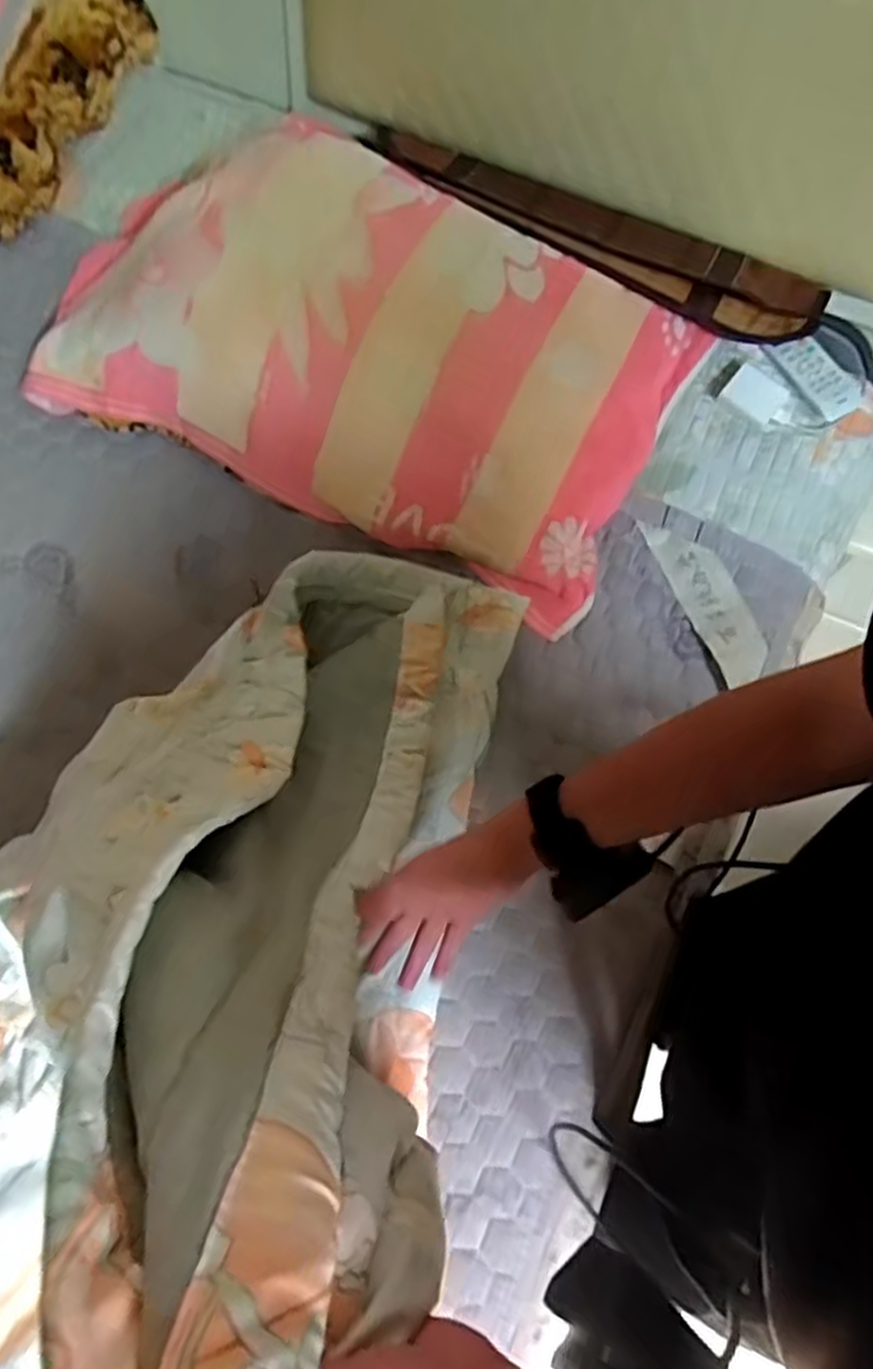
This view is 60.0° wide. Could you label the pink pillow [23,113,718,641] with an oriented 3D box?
[{"bbox_3d":[-0.079,-0.349,0.790,0.637,0.148,0.365,24,75,7],"label":"pink pillow"}]

